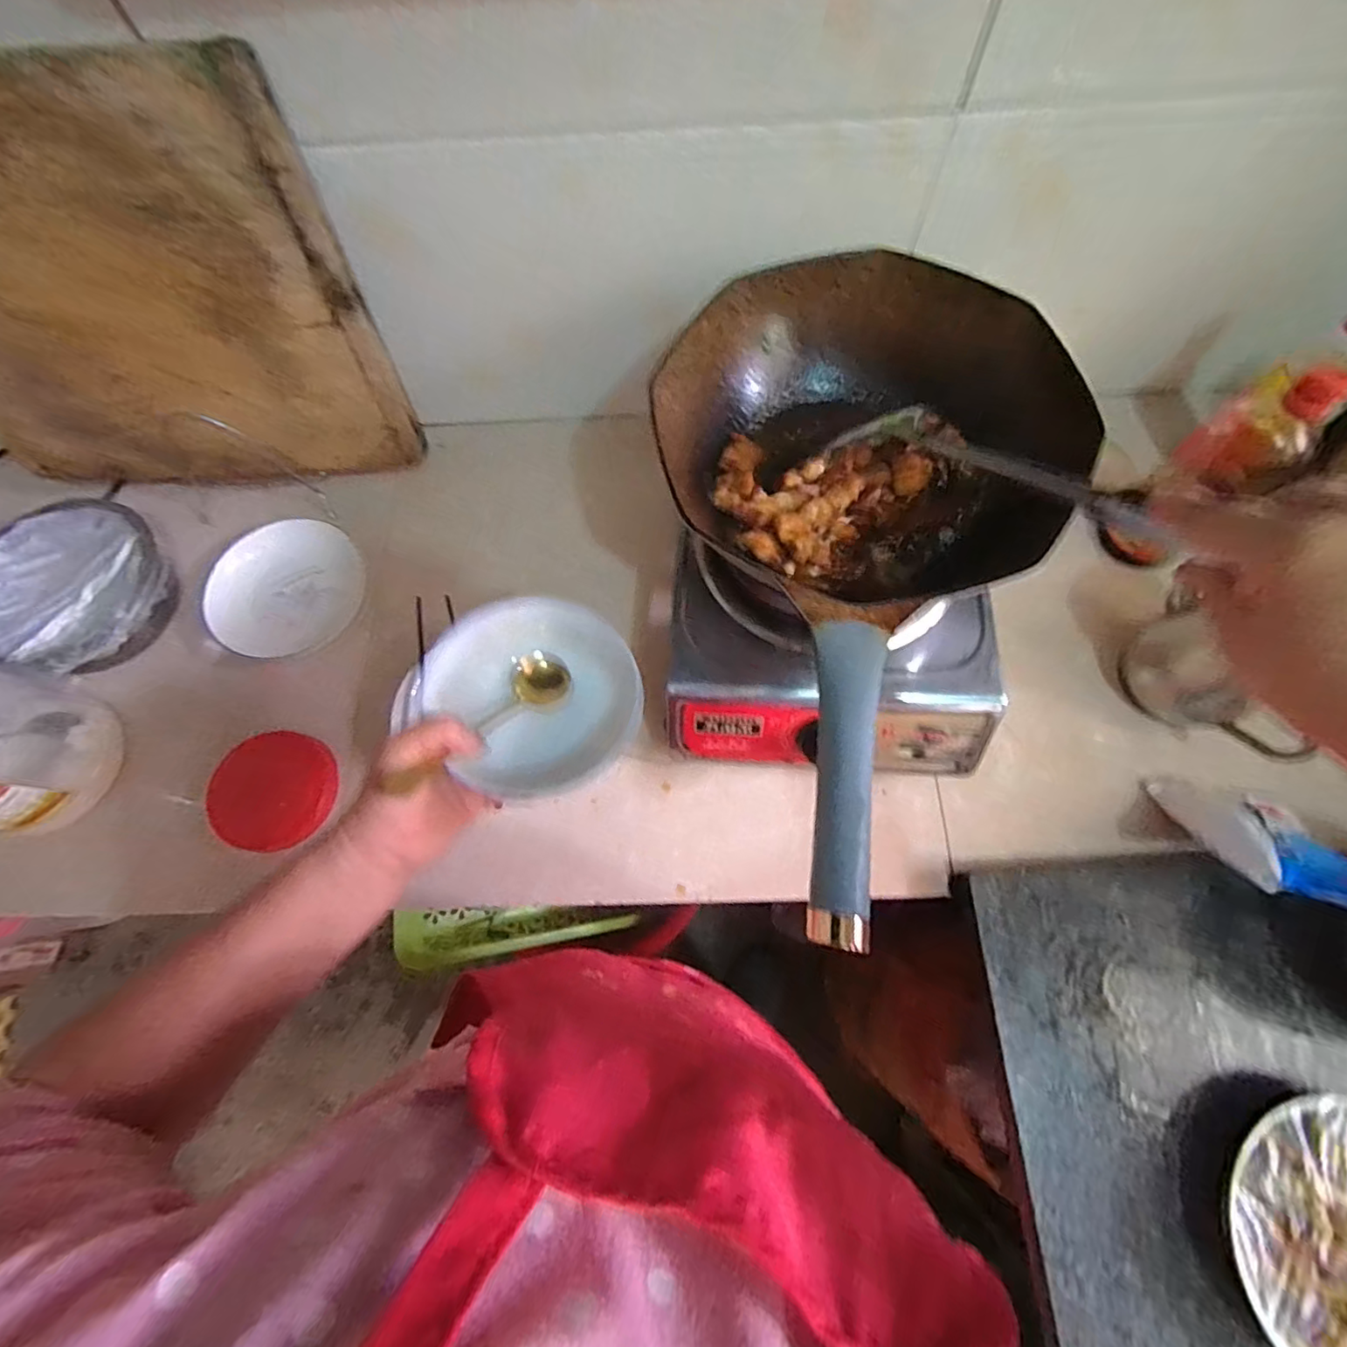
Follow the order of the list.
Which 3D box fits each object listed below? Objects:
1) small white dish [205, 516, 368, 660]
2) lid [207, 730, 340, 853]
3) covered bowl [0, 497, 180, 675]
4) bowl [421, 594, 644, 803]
[{"bbox_3d":[-0.432,-0.100,0.654,0.157,0.026,0.156,-1,70,2],"label":"small white dish"},{"bbox_3d":[-0.400,0.113,0.573,0.117,0.013,0.114,-1,70,2],"label":"lid"},{"bbox_3d":[-0.633,-0.093,0.602,0.193,0.054,0.179,-1,70,2],"label":"covered bowl"},{"bbox_3d":[-0.094,0.015,0.400,0.138,0.057,0.138,5,75,-18],"label":"bowl"}]

